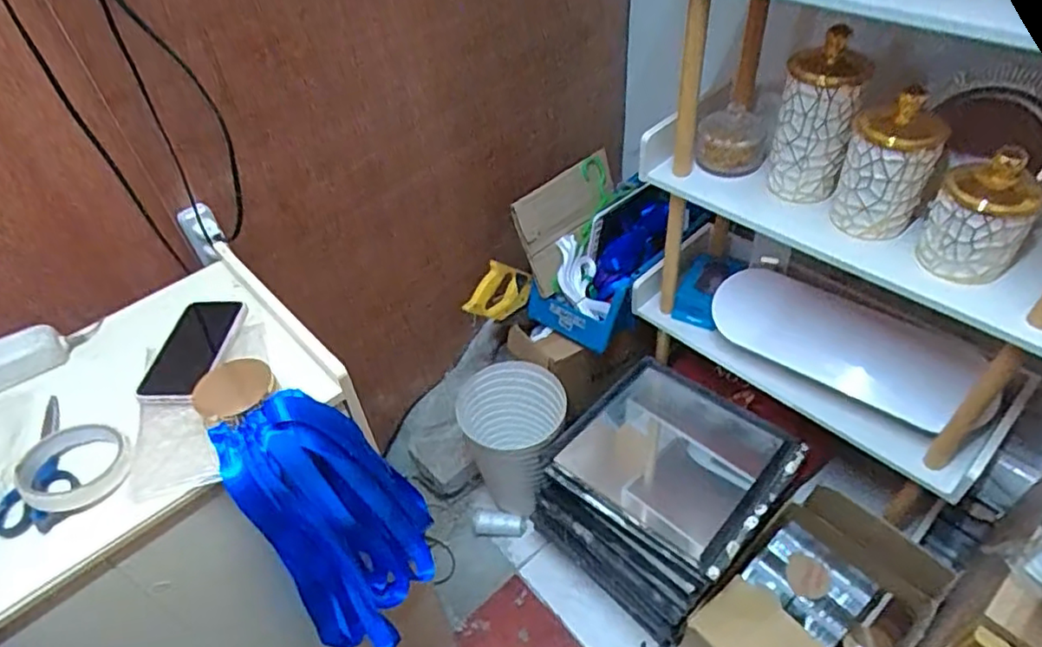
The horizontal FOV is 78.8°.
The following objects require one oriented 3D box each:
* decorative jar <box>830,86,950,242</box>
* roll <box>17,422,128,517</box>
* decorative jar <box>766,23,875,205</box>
[{"bbox_3d":[0.473,-0.203,0.816,0.104,0.172,0.090,21,52,25],"label":"decorative jar"},{"bbox_3d":[-0.404,0.131,0.576,0.084,0.029,0.080,-3,45,3],"label":"roll"},{"bbox_3d":[0.408,-0.288,0.879,0.098,0.205,0.111,13,49,18],"label":"decorative jar"}]

